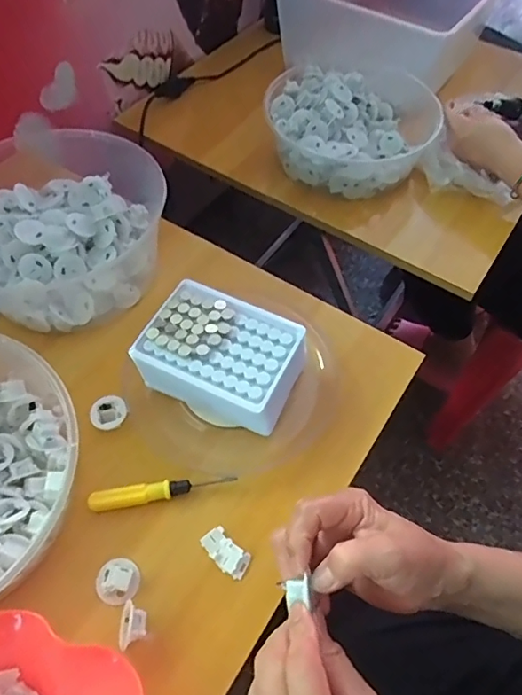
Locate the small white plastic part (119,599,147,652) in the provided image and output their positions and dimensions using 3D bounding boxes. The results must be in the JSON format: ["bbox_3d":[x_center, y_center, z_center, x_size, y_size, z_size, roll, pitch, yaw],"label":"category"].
[{"bbox_3d":[-0.091,0.201,0.367,0.017,0.023,0.030,2,56,-2],"label":"small white plastic part"}]

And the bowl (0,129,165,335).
[{"bbox_3d":[-0.222,-0.135,0.545,0.224,0.092,0.210,31,60,17],"label":"bowl"}]

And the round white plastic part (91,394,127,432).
[{"bbox_3d":[-0.138,0.059,0.458,0.031,0.006,0.030,1,57,-2],"label":"round white plastic part"}]

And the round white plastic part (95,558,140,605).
[{"bbox_3d":[-0.110,0.177,0.387,0.031,0.015,0.031,1,57,-2],"label":"round white plastic part"}]

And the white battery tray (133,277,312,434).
[{"bbox_3d":[-0.034,0.013,0.463,0.136,0.059,0.099,23,59,12],"label":"white battery tray"}]

